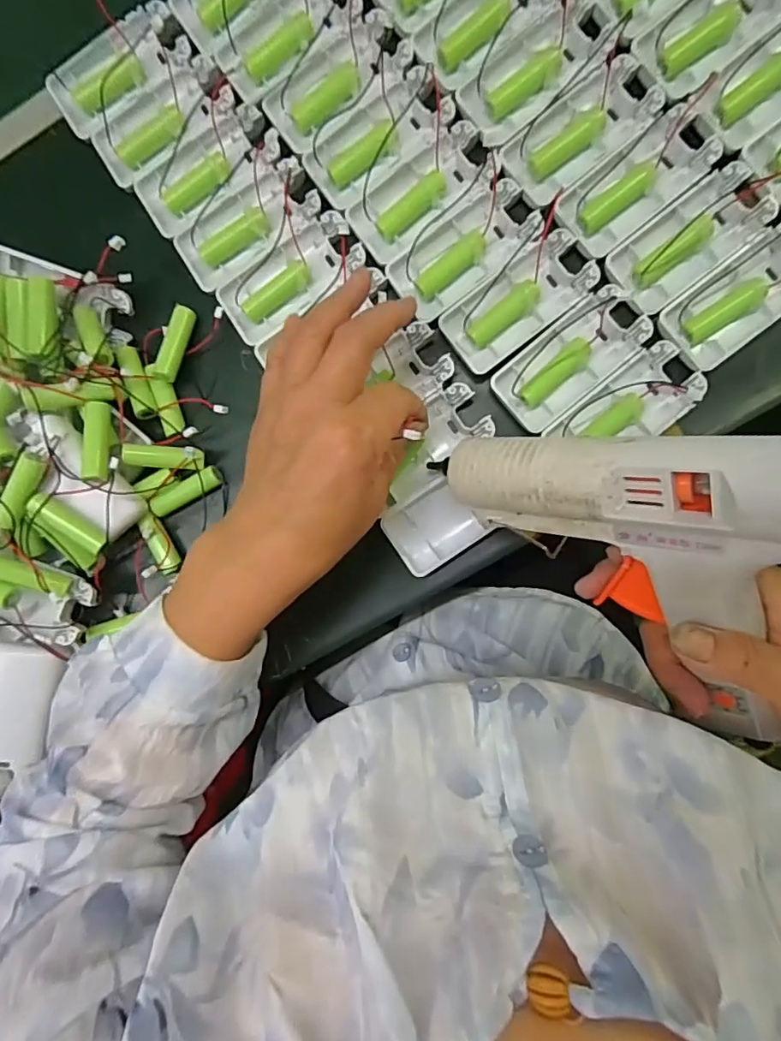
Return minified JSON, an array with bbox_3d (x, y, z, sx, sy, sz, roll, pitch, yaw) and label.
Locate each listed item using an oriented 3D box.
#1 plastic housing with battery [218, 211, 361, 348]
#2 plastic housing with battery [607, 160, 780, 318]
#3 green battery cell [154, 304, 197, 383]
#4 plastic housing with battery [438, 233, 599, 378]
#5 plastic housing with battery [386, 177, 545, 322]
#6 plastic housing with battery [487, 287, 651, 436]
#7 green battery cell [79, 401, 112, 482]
[{"bbox_3d":[-0.063,-0.156,0.341,0.093,0.013,0.039,-32,87,7],"label":"plastic housing with battery"},{"bbox_3d":[0.176,-0.167,0.311,0.090,0.015,0.043,-38,87,6],"label":"plastic housing with battery"},{"bbox_3d":[-0.142,-0.115,0.345,0.015,0.011,0.052,11,79,7],"label":"green battery cell"},{"bbox_3d":[0.078,-0.134,0.325,0.092,0.015,0.046,-38,87,6],"label":"plastic housing with battery"},{"bbox_3d":[0.046,-0.166,0.329,0.090,0.016,0.043,-35,87,7],"label":"plastic housing with battery"},{"bbox_3d":[0.111,-0.099,0.325,0.093,0.016,0.043,-40,87,6],"label":"plastic housing with battery"},{"bbox_3d":[-0.183,-0.049,0.327,0.014,0.012,0.051,-5,76,7],"label":"green battery cell"}]

